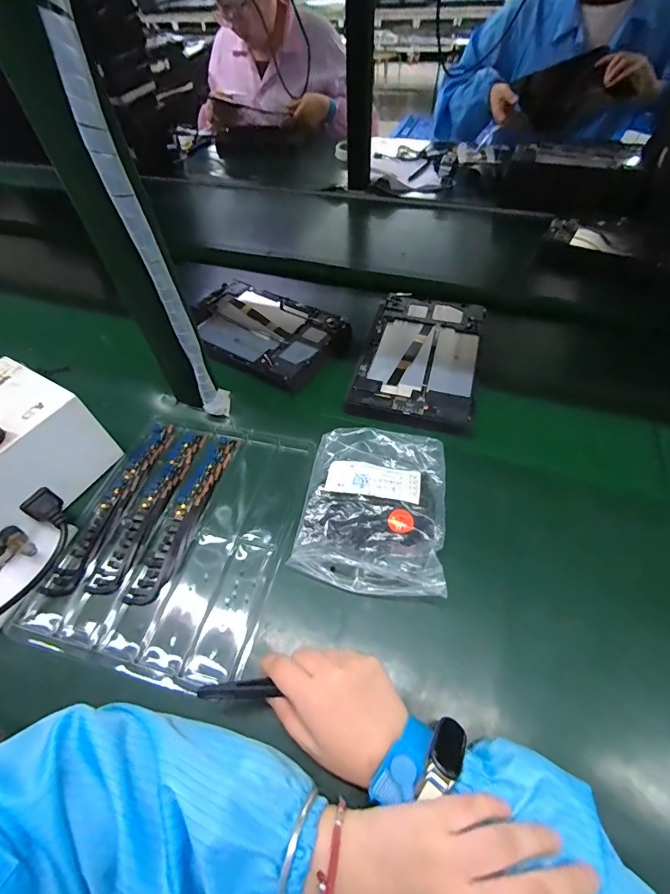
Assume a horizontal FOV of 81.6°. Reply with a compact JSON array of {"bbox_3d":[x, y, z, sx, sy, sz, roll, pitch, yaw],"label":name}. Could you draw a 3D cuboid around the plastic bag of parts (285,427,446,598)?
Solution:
[{"bbox_3d":[0.040,0.057,0.394,0.138,0.020,0.168,7,54,8],"label":"plastic bag of parts"}]

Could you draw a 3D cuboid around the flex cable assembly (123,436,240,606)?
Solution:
[{"bbox_3d":[-0.156,0.066,0.411,0.034,0.004,0.195,11,54,11],"label":"flex cable assembly"}]

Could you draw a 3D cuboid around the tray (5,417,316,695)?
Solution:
[{"bbox_3d":[-0.159,0.085,0.405,0.221,0.019,0.258,9,54,9],"label":"tray"}]

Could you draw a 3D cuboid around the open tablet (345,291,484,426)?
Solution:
[{"bbox_3d":[0.118,-0.129,0.532,0.147,0.019,0.238,12,53,12],"label":"open tablet"}]

